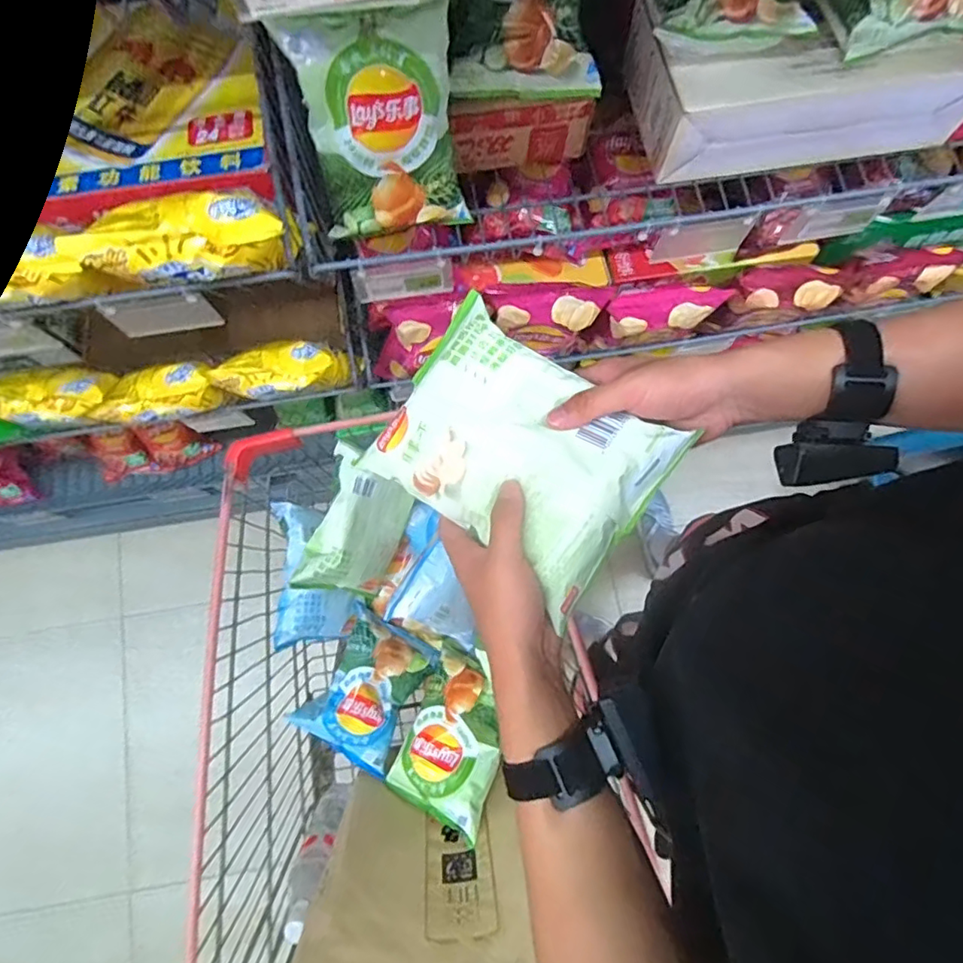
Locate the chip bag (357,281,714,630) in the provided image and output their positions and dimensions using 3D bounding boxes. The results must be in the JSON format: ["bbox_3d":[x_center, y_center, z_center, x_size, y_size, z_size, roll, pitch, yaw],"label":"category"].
[{"bbox_3d":[0.024,-0.023,0.415,0.199,0.055,0.145,35,89,18],"label":"chip bag"}]

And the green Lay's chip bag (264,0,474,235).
[{"bbox_3d":[-0.096,-0.350,0.566,0.145,0.194,0.034,-12,47,-2],"label":"green Lay's chip bag"}]

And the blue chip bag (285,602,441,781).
[{"bbox_3d":[-0.161,0.296,0.802,0.136,0.077,0.182,29,79,6],"label":"blue chip bag"}]

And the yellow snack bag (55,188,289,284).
[{"bbox_3d":[-0.252,-0.210,0.488,0.175,0.057,0.062,-6,78,-2],"label":"yellow snack bag"}]

